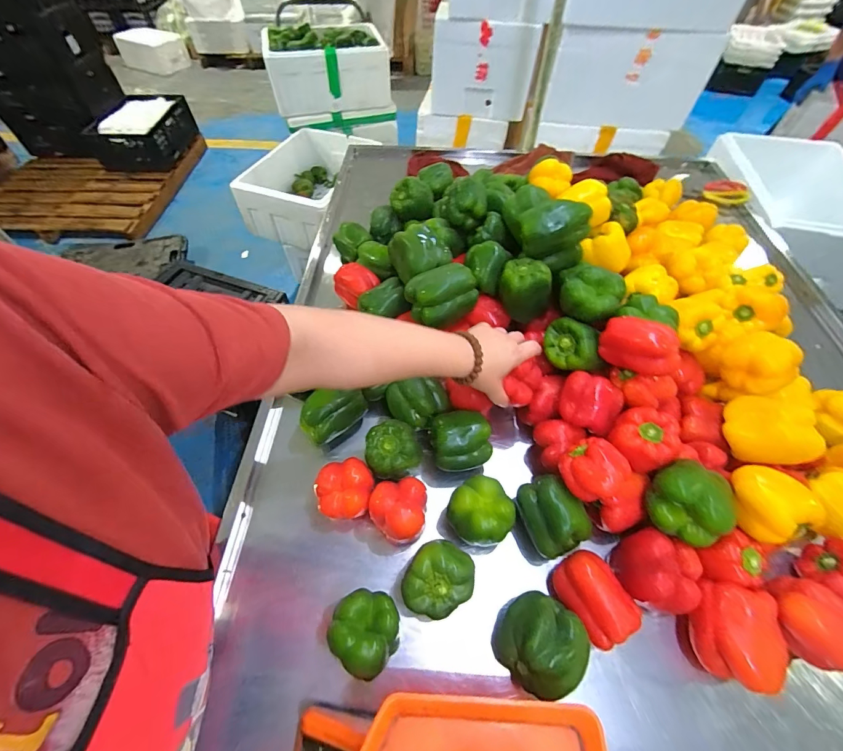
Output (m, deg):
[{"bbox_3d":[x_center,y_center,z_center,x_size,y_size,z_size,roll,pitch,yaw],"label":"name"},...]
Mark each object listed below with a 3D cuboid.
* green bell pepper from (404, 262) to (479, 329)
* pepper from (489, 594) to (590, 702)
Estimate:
[{"bbox_3d":[0.033,-0.132,0.609,0.102,0.067,0.084,-23,59,-15],"label":"green bell pepper"},{"bbox_3d":[0.134,0.301,0.419,0.093,0.072,0.088,0,56,0],"label":"pepper"}]

